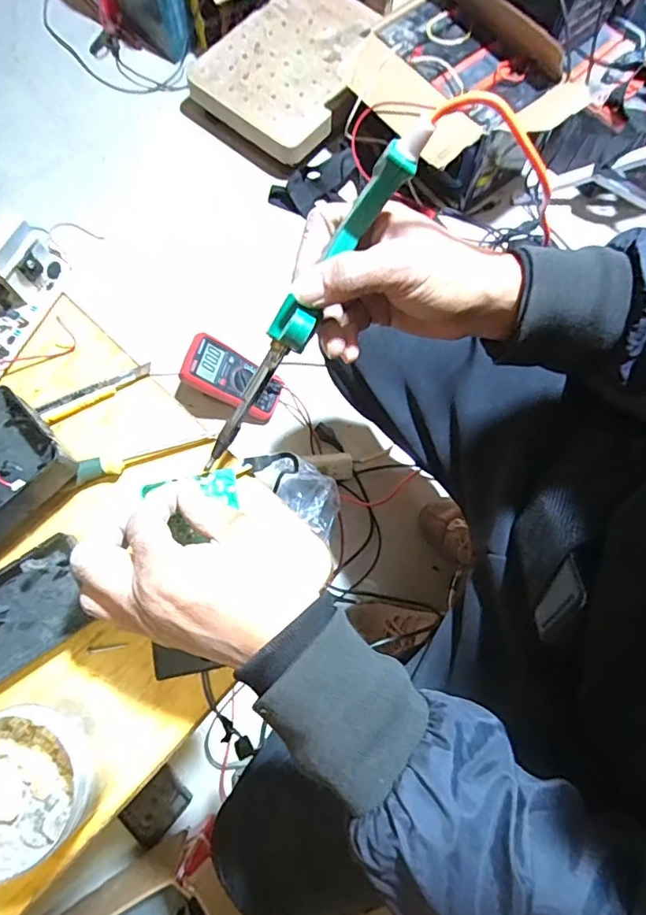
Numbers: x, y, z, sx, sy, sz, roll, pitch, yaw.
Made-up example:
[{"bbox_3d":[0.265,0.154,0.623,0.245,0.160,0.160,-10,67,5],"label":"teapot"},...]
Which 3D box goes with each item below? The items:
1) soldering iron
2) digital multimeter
[{"bbox_3d":[-0.012,-0.089,0.319,0.026,0.028,0.230,38,109,9],"label":"soldering iron"},{"bbox_3d":[-0.160,-0.139,0.934,0.184,0.033,0.087,30,74,-29],"label":"digital multimeter"}]

